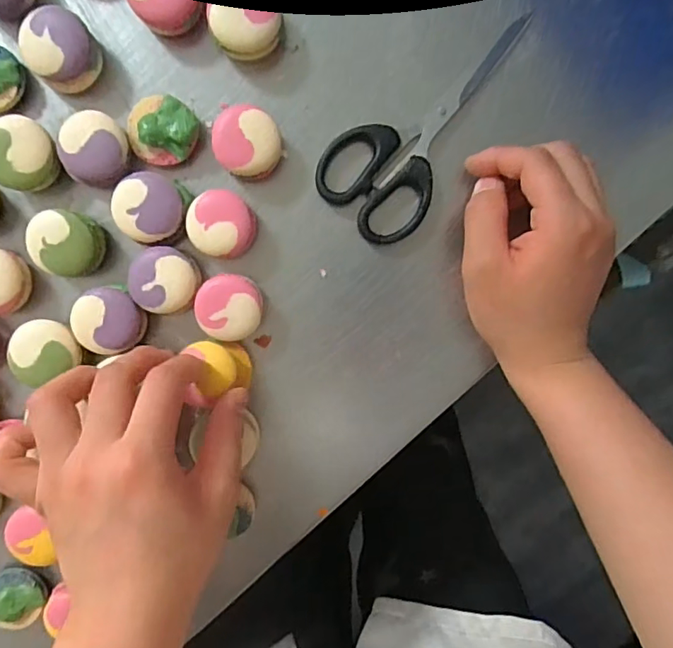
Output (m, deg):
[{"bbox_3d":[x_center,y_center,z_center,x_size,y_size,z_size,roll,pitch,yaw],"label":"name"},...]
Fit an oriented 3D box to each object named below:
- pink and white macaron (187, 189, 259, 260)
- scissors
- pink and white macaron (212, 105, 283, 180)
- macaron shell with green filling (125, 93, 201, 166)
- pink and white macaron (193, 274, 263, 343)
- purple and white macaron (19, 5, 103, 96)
[{"bbox_3d":[-0.064,-0.056,0.299,0.038,0.021,0.035,0,98,-3],"label":"pink and white macaron"},{"bbox_3d":[0.054,-0.114,0.298,0.064,0.009,0.143,42,94,-6],"label":"scissors"},{"bbox_3d":[-0.049,-0.101,0.293,0.035,0.020,0.038,0,98,-3],"label":"pink and white macaron"},{"bbox_3d":[-0.097,-0.107,0.293,0.036,0.014,0.037,0,98,-3],"label":"macaron shell with green filling"},{"bbox_3d":[-0.061,-0.010,0.304,0.036,0.024,0.036,0,98,-3],"label":"pink and white macaron"},{"bbox_3d":[-0.147,-0.147,0.283,0.037,0.020,0.035,0,98,-3],"label":"purple and white macaron"}]

